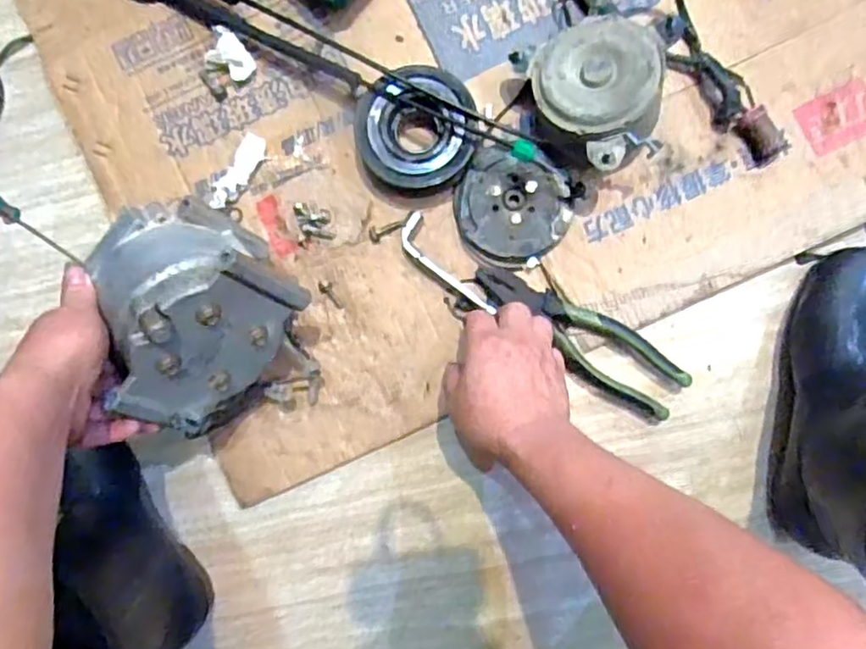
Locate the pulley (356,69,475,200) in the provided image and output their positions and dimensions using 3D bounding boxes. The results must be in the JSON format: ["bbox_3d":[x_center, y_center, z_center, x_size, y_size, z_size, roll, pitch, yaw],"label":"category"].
[{"bbox_3d":[-0.014,-0.168,0.557,0.101,0.039,0.103,-15,85,4],"label":"pulley"}]

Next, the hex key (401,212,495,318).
[{"bbox_3d":[0.012,-0.051,0.560,0.030,0.009,0.110,-43,84,1],"label":"hex key"}]

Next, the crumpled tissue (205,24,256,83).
[{"bbox_3d":[-0.184,-0.246,0.585,0.044,0.022,0.032,36,90,7],"label":"crumpled tissue"}]

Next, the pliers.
[{"bbox_3d":[0.123,0.010,0.546,0.194,0.019,0.053,34,90,7],"label":"pliers"}]

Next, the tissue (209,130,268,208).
[{"bbox_3d":[-0.178,-0.139,0.585,0.021,0.015,0.075,29,89,7],"label":"tissue"}]

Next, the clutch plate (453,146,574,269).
[{"bbox_3d":[0.068,-0.098,0.560,0.097,0.014,0.093,0,86,6],"label":"clutch plate"}]

